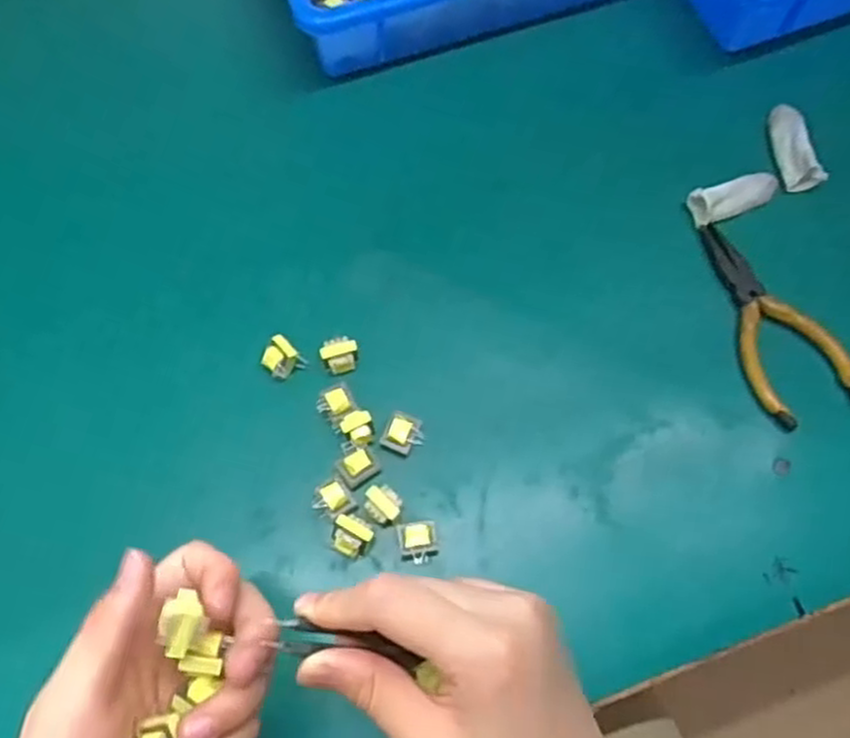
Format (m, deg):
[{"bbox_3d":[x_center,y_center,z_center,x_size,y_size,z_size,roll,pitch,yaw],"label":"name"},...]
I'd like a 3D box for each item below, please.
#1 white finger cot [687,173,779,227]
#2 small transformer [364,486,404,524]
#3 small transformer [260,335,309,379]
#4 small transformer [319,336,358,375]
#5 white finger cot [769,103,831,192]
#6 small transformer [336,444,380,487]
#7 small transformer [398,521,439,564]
[{"bbox_3d":[0.194,-0.108,0.472,0.058,0.014,0.024,-19,71,-9],"label":"white finger cot"},{"bbox_3d":[-0.022,0.072,0.398,0.019,0.018,0.016,34,72,11],"label":"small transformer"},{"bbox_3d":[-0.079,-0.005,0.424,0.018,0.017,0.018,33,72,11],"label":"small transformer"},{"bbox_3d":[-0.047,-0.007,0.427,0.019,0.018,0.016,-23,71,-10],"label":"small transformer"},{"bbox_3d":[0.235,-0.145,0.486,0.023,0.017,0.065,-2,69,-2],"label":"white finger cot"},{"bbox_3d":[-0.037,0.050,0.407,0.022,0.018,0.020,-36,74,-14],"label":"small transformer"},{"bbox_3d":[-0.003,0.089,0.393,0.020,0.016,0.019,-9,70,-5],"label":"small transformer"}]

